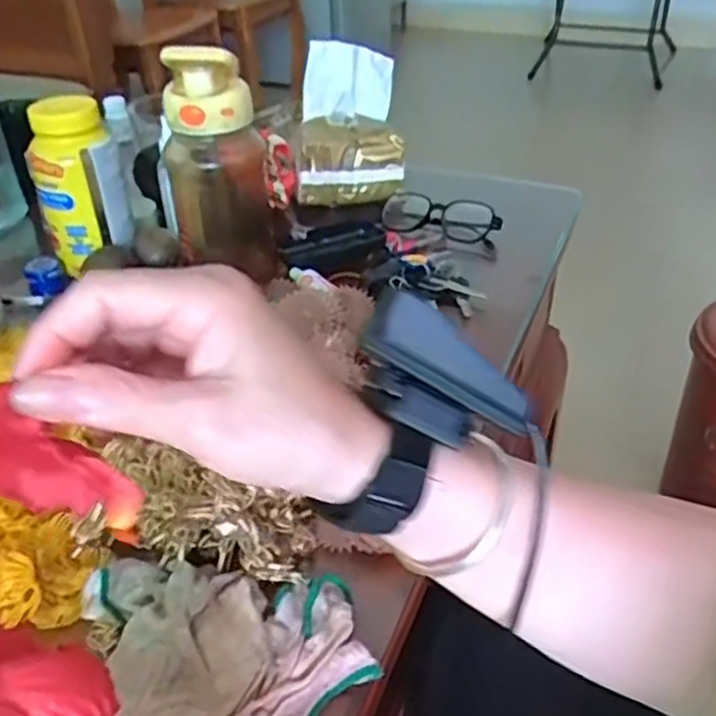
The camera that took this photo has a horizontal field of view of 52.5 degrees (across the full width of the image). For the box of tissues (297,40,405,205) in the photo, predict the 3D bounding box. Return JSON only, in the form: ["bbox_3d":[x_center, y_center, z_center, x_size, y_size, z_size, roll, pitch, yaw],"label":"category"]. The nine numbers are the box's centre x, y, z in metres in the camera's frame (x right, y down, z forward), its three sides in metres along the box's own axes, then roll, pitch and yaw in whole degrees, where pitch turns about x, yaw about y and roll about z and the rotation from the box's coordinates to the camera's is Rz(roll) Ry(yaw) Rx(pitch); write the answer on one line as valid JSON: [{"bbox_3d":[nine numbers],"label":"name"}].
[{"bbox_3d":[-0.010,-0.261,0.812,0.117,0.147,0.086,-2,36,-1],"label":"box of tissues"}]

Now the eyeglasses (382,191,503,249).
[{"bbox_3d":[0.090,-0.154,0.792,0.139,0.031,0.049,16,40,22],"label":"eyeglasses"}]

